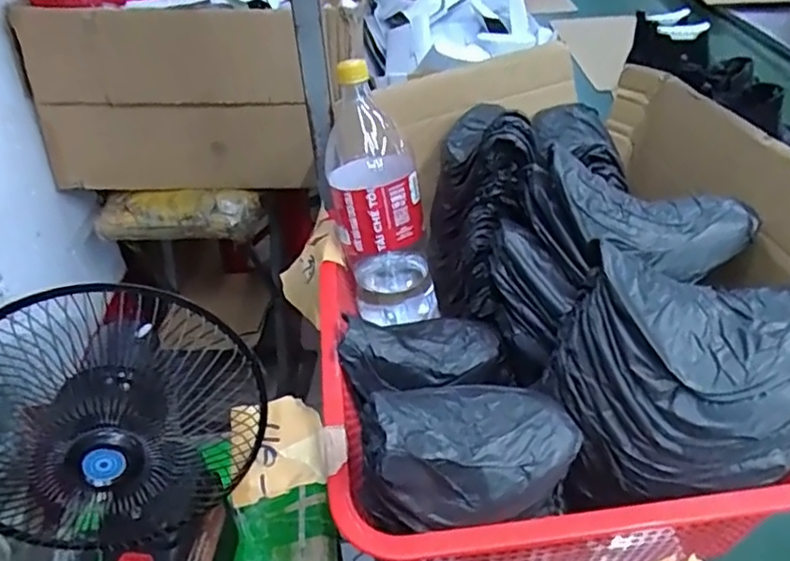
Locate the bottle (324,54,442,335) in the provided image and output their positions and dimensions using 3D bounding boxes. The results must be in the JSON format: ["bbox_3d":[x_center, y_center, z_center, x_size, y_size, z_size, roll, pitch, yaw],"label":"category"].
[{"bbox_3d":[-0.017,-0.084,0.683,0.102,0.280,0.117,-8,39,-4],"label":"bottle"}]

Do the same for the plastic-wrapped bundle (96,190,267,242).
[{"bbox_3d":[-0.425,-0.128,1.212,0.315,0.080,0.092,-1,39,4],"label":"plastic-wrapped bundle"}]

